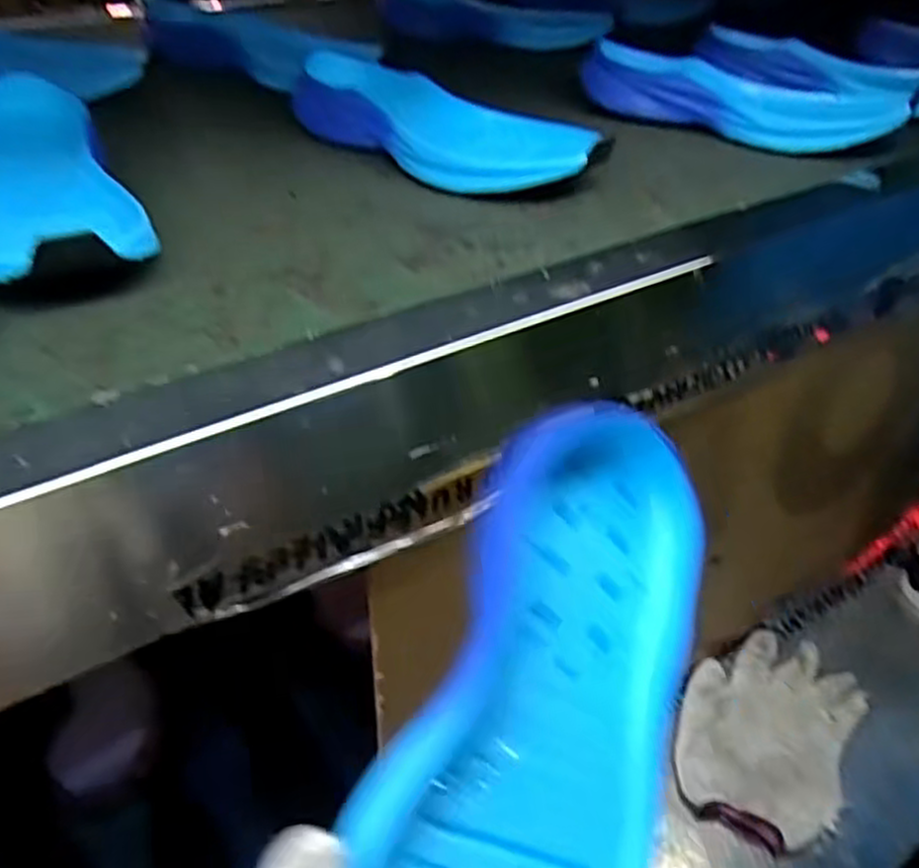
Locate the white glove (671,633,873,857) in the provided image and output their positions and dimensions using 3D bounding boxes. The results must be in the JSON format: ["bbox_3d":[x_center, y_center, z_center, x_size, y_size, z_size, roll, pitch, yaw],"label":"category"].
[{"bbox_3d":[0.262,0.252,0.659,0.133,0.018,0.192,22,42,23],"label":"white glove"}]

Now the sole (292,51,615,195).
[{"bbox_3d":[-0.019,-0.208,0.518,0.239,0.035,0.088,31,46,31],"label":"sole"}]

